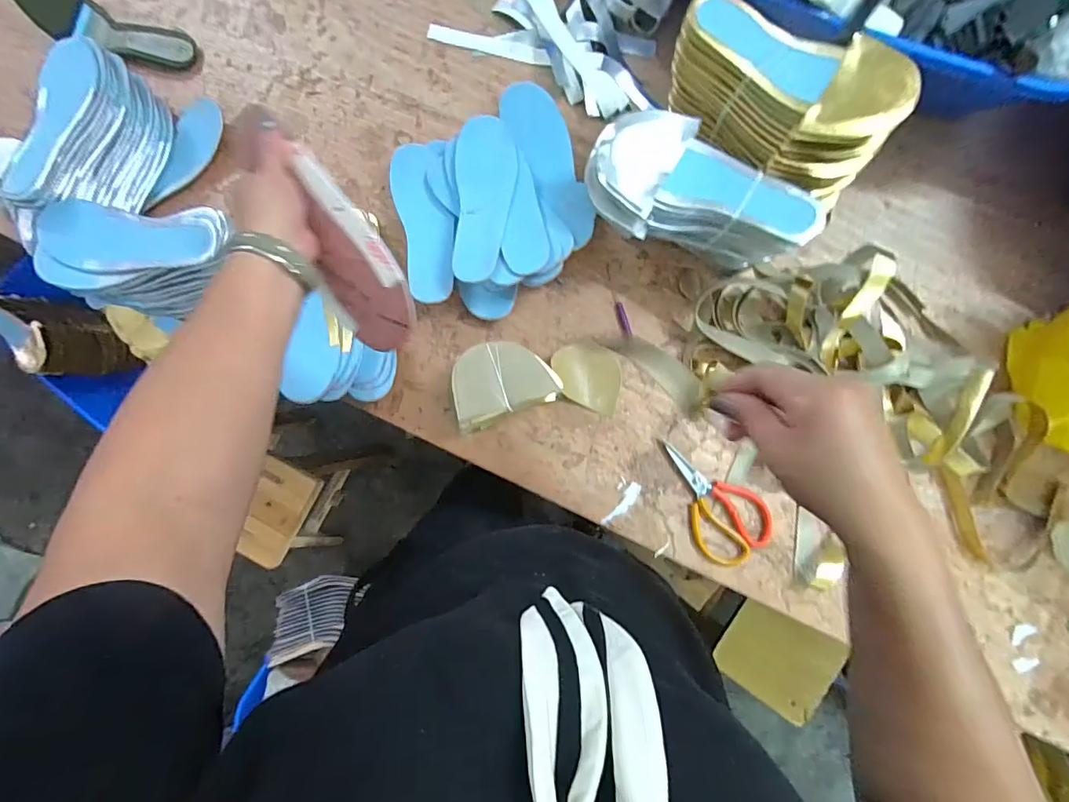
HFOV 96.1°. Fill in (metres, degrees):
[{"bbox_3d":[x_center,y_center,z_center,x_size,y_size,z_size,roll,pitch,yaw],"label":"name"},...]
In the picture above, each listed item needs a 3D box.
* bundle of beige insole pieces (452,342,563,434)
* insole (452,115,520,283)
[{"bbox_3d":[-0.045,-0.029,0.661,0.141,0.076,0.098,-22,83,-1],"label":"bundle of beige insole pieces"},{"bbox_3d":[-0.065,-0.277,0.648,0.084,0.005,0.240,-3,78,5],"label":"insole"}]

